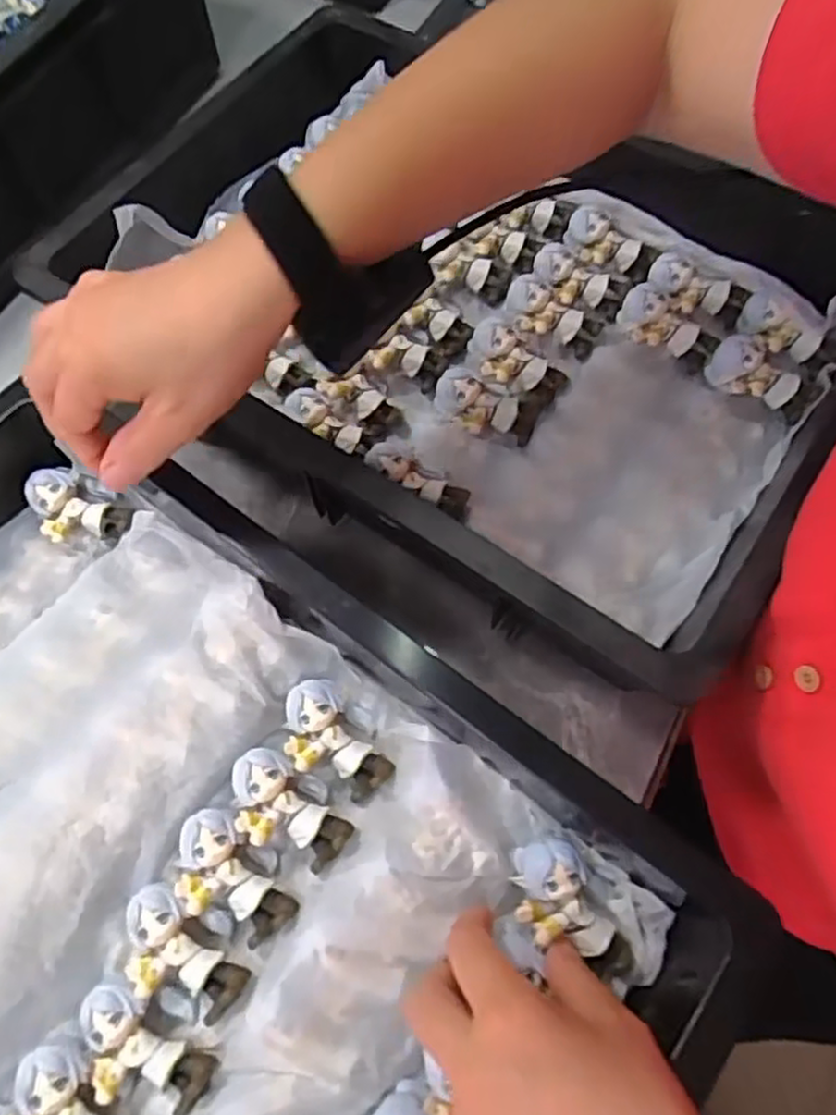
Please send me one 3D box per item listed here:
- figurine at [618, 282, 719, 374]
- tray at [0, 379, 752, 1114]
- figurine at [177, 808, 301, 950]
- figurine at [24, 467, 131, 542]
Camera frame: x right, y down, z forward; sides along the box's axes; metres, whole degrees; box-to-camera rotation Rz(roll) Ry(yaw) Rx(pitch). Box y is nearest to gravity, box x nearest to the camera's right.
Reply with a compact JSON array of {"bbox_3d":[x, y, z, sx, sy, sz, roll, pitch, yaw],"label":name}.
[{"bbox_3d":[0.155,-0.141,0.446,0.062,0.028,0.027,35,71,1],"label":"figurine"},{"bbox_3d":[-0.135,0.141,0.318,0.473,0.085,0.319,35,72,15],"label":"tray"},{"bbox_3d":[-0.084,0.145,0.320,0.061,0.020,0.036,37,72,16],"label":"figurine"},{"bbox_3d":[-0.197,-0.024,0.411,0.059,0.028,0.035,26,70,12],"label":"figurine"}]

